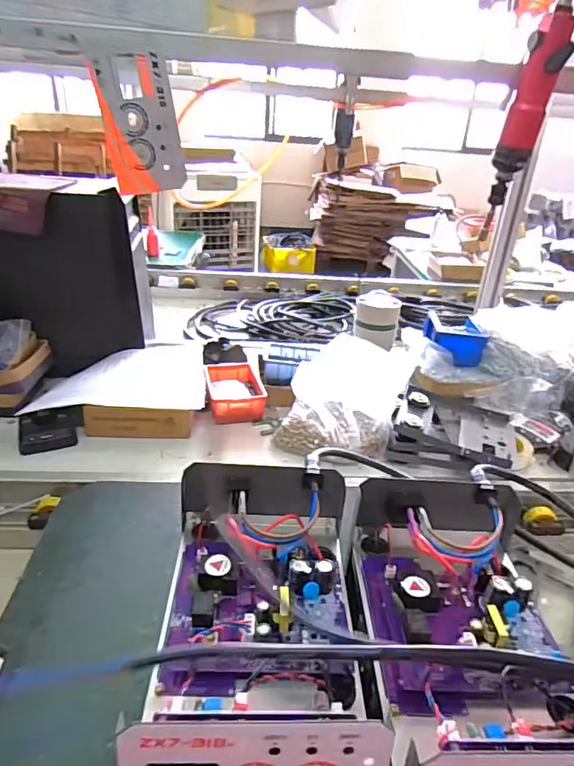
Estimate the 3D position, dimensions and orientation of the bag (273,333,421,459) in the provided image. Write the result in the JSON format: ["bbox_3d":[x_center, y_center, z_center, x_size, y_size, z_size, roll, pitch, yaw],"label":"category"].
[{"bbox_3d":[0.092,0.024,0.808,0.189,0.169,0.093,11,28,13],"label":"bag"}]

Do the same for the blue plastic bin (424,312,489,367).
[{"bbox_3d":[0.349,-0.094,1.059,0.112,0.067,0.122,6,28,4],"label":"blue plastic bin"}]

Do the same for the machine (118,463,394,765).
[{"bbox_3d":[-0.017,0.207,0.394,0.157,0.153,0.251,3,28,-3],"label":"machine"}]

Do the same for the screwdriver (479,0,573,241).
[{"bbox_3d":[0.256,-0.280,0.540,0.043,0.235,0.040,11,28,13],"label":"screwdriver"}]

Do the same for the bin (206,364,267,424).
[{"bbox_3d":[-0.098,0.017,0.948,0.103,0.044,0.159,-2,28,-11],"label":"bin"}]

